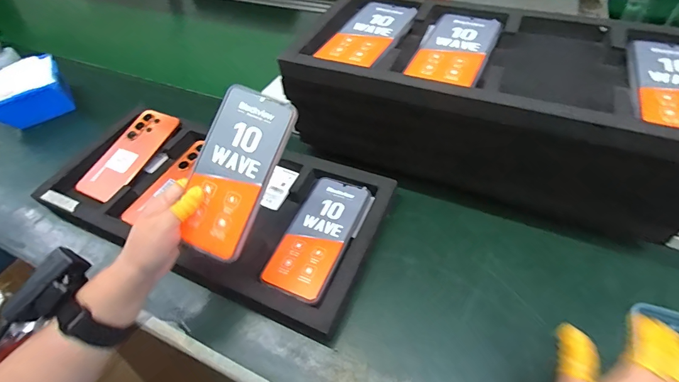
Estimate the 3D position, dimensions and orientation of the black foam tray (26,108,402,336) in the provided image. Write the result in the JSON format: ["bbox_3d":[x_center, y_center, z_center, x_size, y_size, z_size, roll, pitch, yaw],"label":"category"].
[{"bbox_3d":[-0.185,0.005,0.507,0.483,0.038,0.232,18,55,15],"label":"black foam tray"}]

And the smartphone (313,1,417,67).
[{"bbox_3d":[0.039,-0.211,0.473,0.076,0.006,0.158,23,55,21],"label":"smartphone"}]

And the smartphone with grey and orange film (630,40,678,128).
[{"bbox_3d":[0.345,-0.109,0.367,0.079,0.012,0.154,16,53,17],"label":"smartphone with grey and orange film"}]

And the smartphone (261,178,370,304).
[{"bbox_3d":[-0.027,0.054,0.457,0.079,0.009,0.171,18,53,18],"label":"smartphone"}]

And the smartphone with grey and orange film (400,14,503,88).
[{"bbox_3d":[0.141,-0.176,0.436,0.077,0.006,0.159,21,56,17],"label":"smartphone with grey and orange film"}]

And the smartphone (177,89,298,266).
[{"bbox_3d":[-0.108,-0.019,0.369,0.078,0.008,0.170,22,86,4],"label":"smartphone"}]

